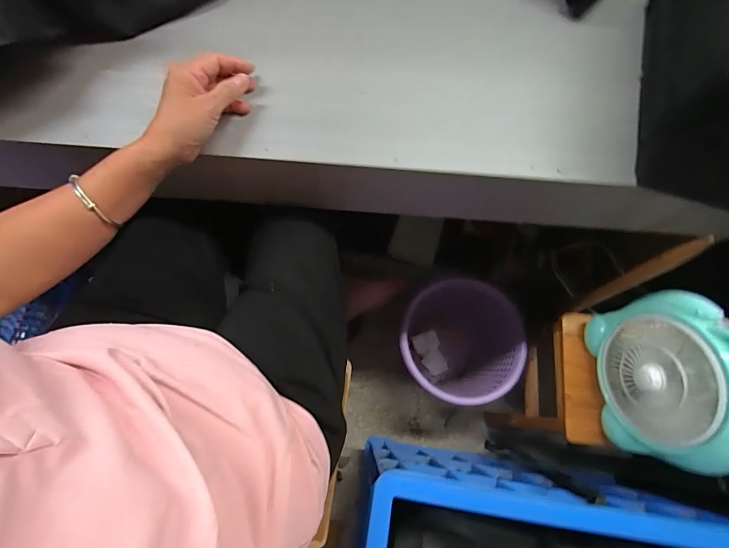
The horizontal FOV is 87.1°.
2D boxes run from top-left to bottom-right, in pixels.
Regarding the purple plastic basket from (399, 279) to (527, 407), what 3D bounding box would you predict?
[{"bbox_3d":[0.222,0.191,1.004,0.277,0.312,0.275,0,72,-1],"label":"purple plastic basket"}]

